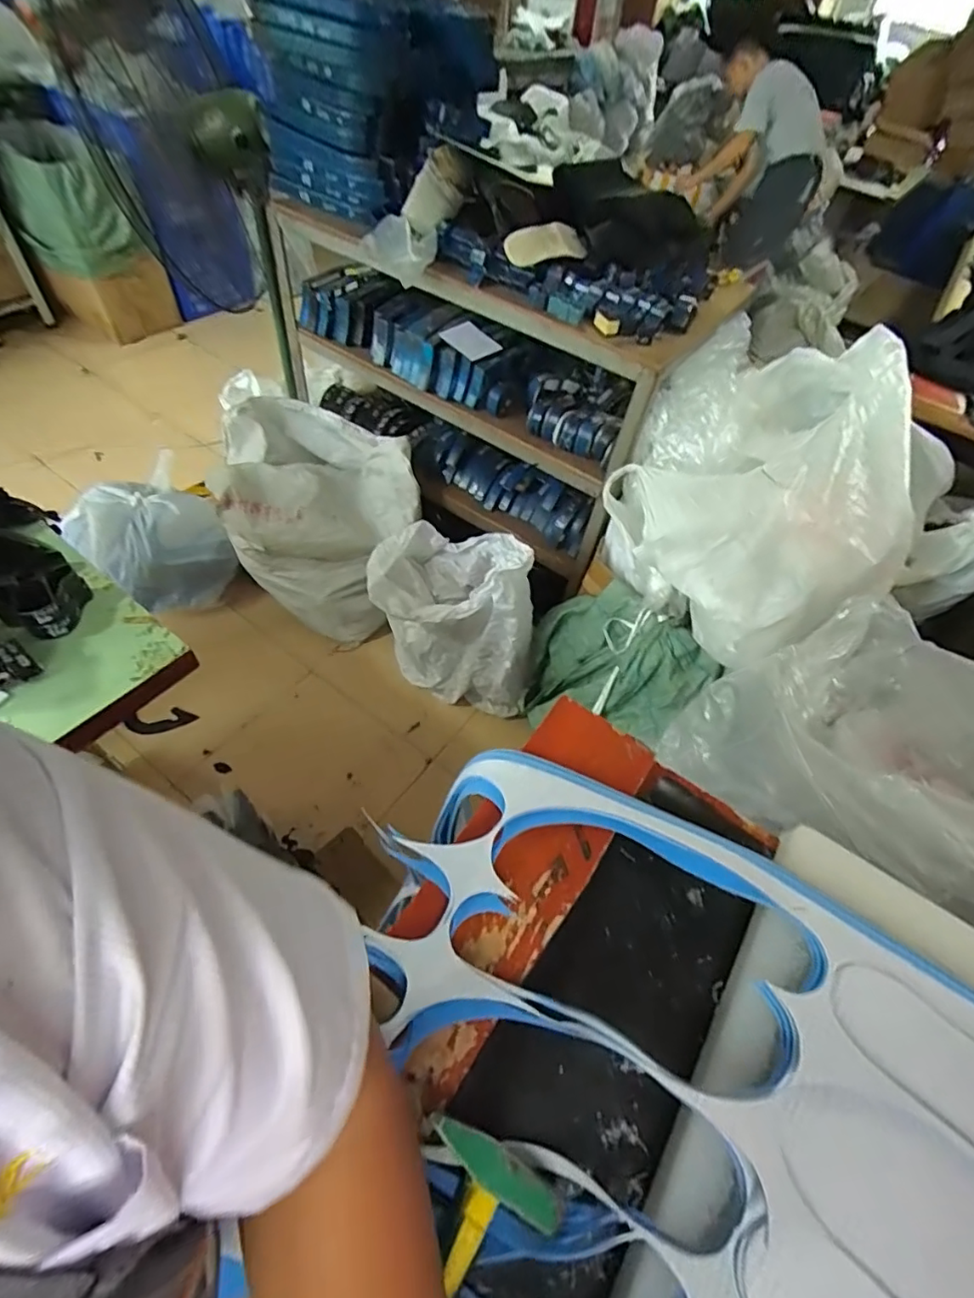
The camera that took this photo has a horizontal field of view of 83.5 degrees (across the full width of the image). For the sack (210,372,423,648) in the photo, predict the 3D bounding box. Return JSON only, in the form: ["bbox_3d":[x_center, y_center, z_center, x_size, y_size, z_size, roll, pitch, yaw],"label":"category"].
[{"bbox_3d":[-0.496,-0.382,1.647,0.529,0.628,0.411,23,54,15],"label":"sack"}]

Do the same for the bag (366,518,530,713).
[{"bbox_3d":[-0.090,-0.116,1.574,0.474,0.589,0.259,22,54,14],"label":"bag"}]

